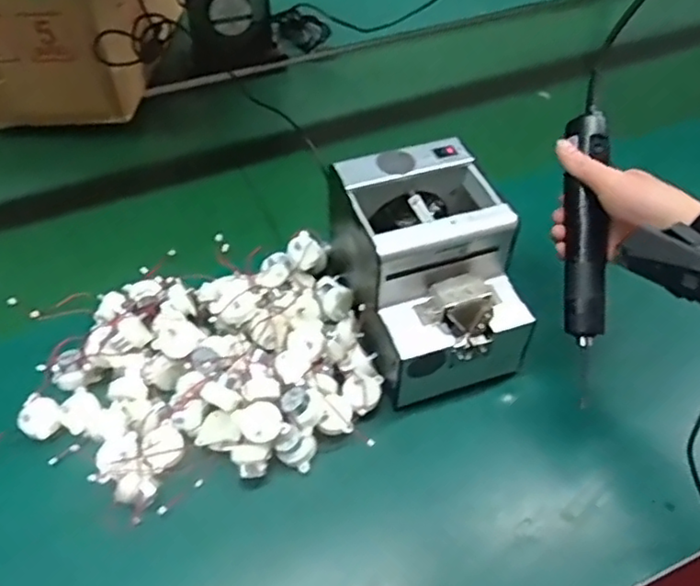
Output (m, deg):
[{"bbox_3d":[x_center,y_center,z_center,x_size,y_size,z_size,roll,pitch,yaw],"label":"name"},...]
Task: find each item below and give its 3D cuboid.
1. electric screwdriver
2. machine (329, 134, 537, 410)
[{"bbox_3d":[0.207,-0.034,0.565,0.033,0.034,0.250,1,88,3],"label":"electric screwdriver"},{"bbox_3d":[0.070,-0.021,0.577,0.125,0.153,0.166,-16,48,-13],"label":"machine"}]

